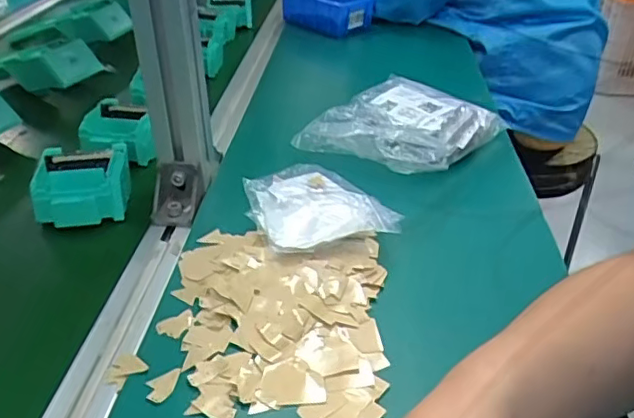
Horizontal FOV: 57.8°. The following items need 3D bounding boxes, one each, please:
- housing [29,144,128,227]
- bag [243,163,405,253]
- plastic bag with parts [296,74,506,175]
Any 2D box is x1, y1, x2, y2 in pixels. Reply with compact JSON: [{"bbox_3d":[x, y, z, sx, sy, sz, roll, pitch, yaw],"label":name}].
[{"bbox_3d":[-0.206,-0.021,0.510,0.075,0.040,0.080,-8,37,-5],"label":"housing"},{"bbox_3d":[-0.002,-0.008,0.497,0.115,0.024,0.126,-20,39,-20],"label":"bag"},{"bbox_3d":[0.090,-0.089,0.599,0.140,0.046,0.186,25,45,33],"label":"plastic bag with parts"}]

